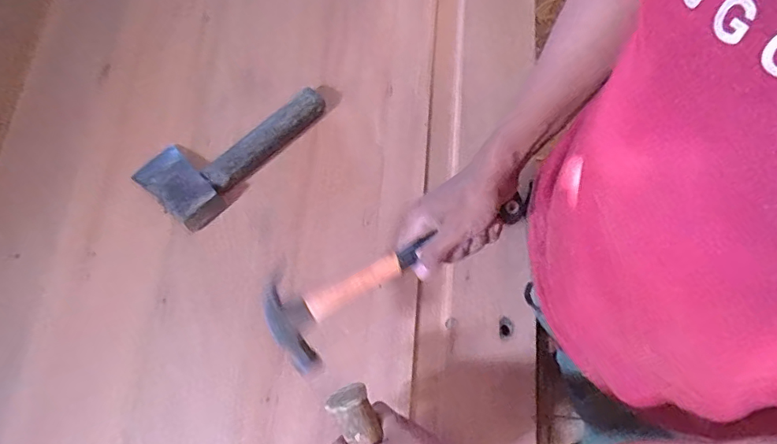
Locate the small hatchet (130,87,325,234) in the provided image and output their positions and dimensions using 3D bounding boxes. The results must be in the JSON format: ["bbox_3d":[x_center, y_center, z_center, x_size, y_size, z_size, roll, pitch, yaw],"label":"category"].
[{"bbox_3d":[-0.203,-0.108,0.653,0.121,0.035,0.241,41,76,13],"label":"small hatchet"}]

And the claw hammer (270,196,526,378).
[{"bbox_3d":[0.014,0.045,0.491,0.268,0.034,0.076,-28,73,-8],"label":"claw hammer"}]

